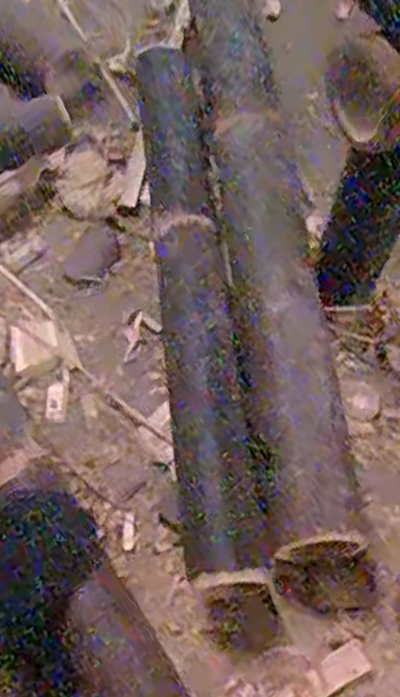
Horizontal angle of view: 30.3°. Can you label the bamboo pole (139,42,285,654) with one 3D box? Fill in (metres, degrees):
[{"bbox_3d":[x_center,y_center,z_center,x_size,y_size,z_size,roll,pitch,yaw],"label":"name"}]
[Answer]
[{"bbox_3d":[-0.008,-0.057,0.714,0.076,0.071,0.644,-6,61,-6],"label":"bamboo pole"}]

